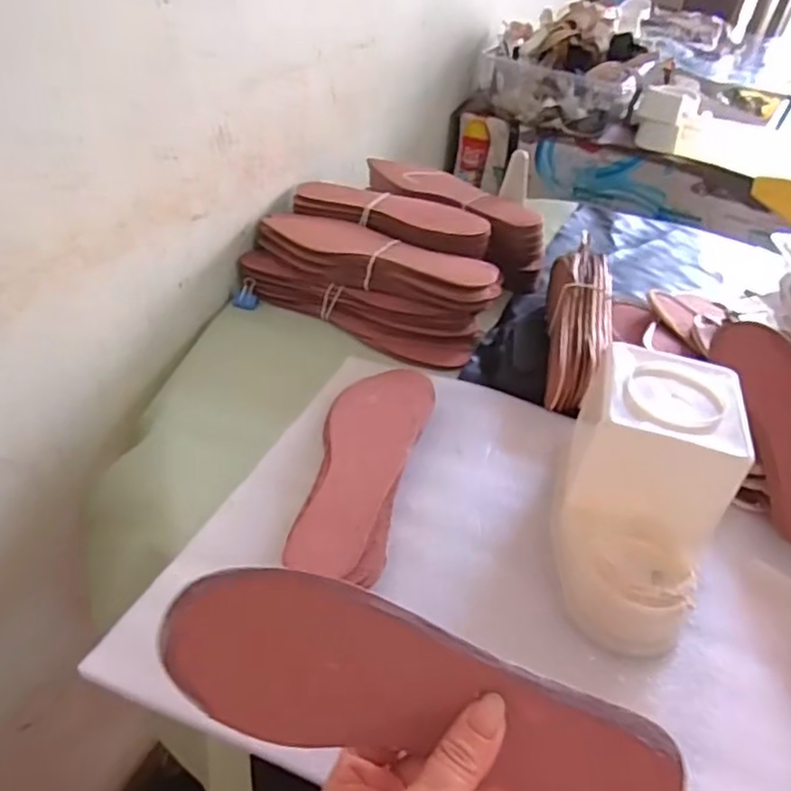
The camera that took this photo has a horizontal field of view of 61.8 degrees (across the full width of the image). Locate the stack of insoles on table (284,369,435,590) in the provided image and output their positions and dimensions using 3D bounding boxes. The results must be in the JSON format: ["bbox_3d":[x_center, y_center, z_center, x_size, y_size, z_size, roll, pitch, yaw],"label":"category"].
[{"bbox_3d":[-0.025,0.048,0.519,0.080,0.019,0.235,14,40,7],"label":"stack of insoles on table"}]

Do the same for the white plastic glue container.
[{"bbox_3d":[0.171,0.063,0.458,0.109,0.111,0.190,18,40,12],"label":"white plastic glue container"}]

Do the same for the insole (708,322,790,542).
[{"bbox_3d":[0.322,0.019,0.550,0.064,0.020,0.225,-22,46,26],"label":"insole"}]

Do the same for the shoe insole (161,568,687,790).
[{"bbox_3d":[0.006,0.126,0.287,0.224,0.010,0.066,12,74,9],"label":"shoe insole"}]

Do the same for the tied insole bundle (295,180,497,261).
[{"bbox_3d":[-0.005,-0.208,0.758,0.232,0.029,0.081,22,41,17],"label":"tied insole bundle"}]

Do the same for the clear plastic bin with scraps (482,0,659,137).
[{"bbox_3d":[0.311,-0.610,1.203,0.294,0.154,0.191,13,39,6],"label":"clear plastic bin with scraps"}]

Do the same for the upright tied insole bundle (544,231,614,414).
[{"bbox_3d":[0.188,-0.075,0.662,0.063,0.072,0.220,11,39,3],"label":"upright tied insole bundle"}]

